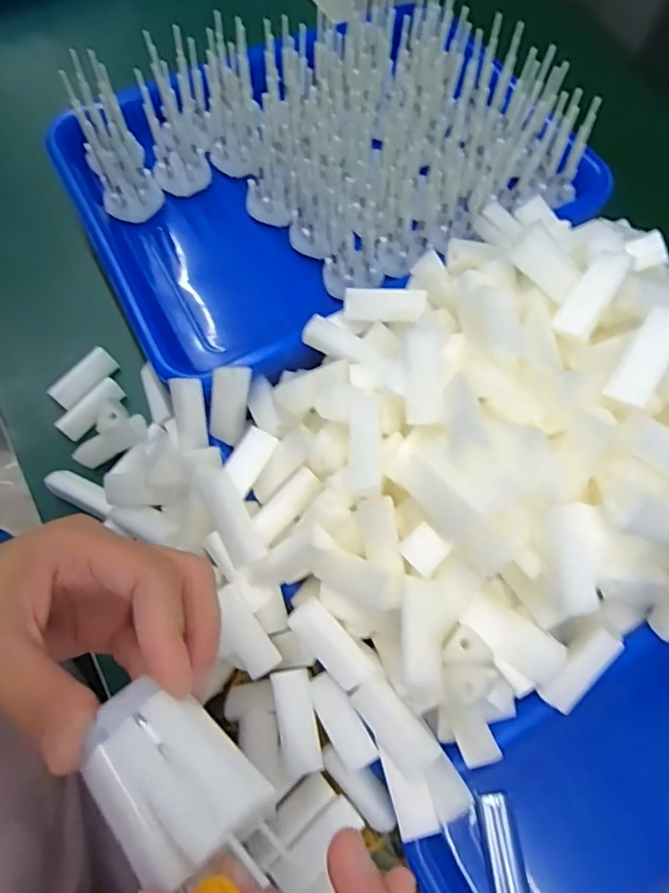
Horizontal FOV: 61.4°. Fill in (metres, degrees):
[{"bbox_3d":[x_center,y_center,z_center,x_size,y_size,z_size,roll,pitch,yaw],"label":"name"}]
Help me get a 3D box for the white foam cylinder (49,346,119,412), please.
[{"bbox_3d":[-0.167,-0.045,0.377,0.016,0.013,0.046,40,72,13],"label":"white foam cylinder"}]

